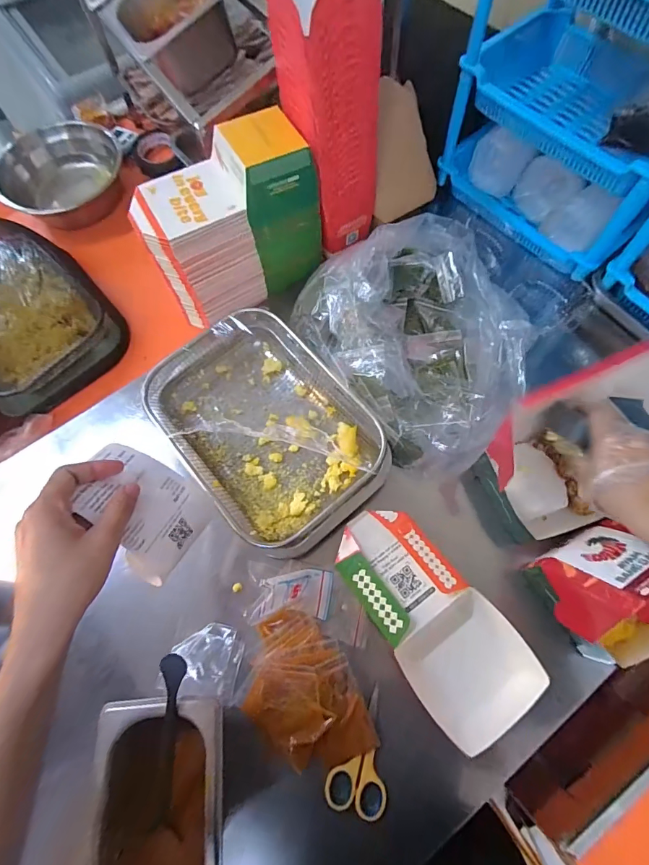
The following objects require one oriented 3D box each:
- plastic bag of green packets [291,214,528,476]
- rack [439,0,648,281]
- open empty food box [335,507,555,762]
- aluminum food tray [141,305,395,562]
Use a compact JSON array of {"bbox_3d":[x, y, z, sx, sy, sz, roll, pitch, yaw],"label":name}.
[{"bbox_3d":[0.135,-0.138,0.538,0.267,0.112,0.313,-35,73,-11],"label":"plastic bag of green packets"},{"bbox_3d":[0.348,-0.432,0.540,0.206,0.324,0.306,-42,74,-13],"label":"rack"},{"bbox_3d":[0.118,0.201,0.467,0.127,0.056,0.250,-35,73,-11],"label":"open empty food box"},{"bbox_3d":[-0.078,-0.011,0.540,0.210,0.071,0.310,-39,73,-12],"label":"aluminum food tray"}]

